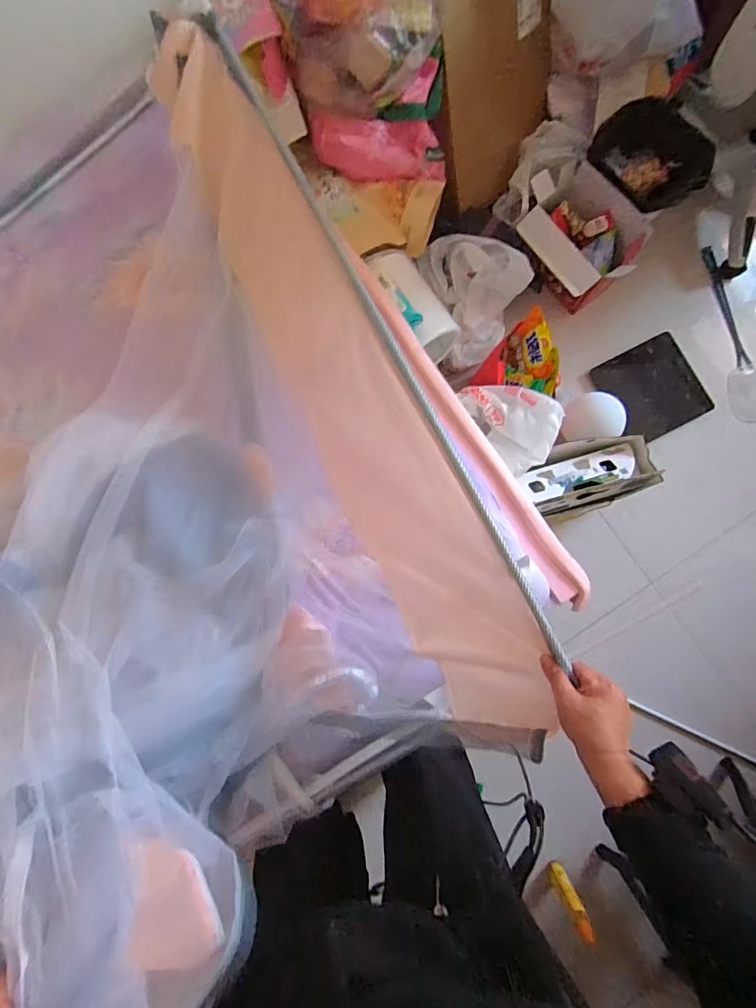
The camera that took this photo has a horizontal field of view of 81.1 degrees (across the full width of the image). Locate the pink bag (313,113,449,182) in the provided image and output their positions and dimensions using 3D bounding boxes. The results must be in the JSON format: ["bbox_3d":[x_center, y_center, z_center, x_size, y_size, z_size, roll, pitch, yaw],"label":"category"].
[{"bbox_3d":[0.005,-0.814,1.011,0.322,0.091,0.119,-1,85,-12],"label":"pink bag"}]

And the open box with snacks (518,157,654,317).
[{"bbox_3d":[0.507,-0.704,1.159,0.194,0.184,0.322,-38,85,-2],"label":"open box with snacks"}]

